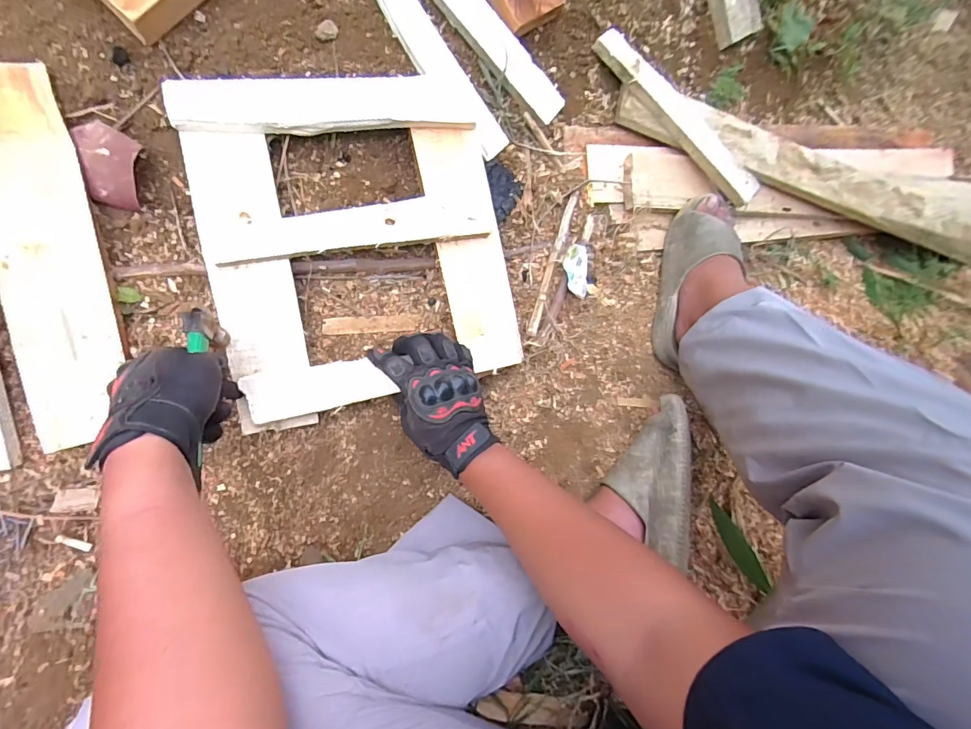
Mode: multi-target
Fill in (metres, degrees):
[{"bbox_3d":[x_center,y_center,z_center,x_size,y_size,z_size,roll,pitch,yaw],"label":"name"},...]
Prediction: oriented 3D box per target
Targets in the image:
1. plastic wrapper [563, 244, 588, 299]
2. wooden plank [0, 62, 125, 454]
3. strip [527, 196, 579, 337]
[{"bbox_3d":[0.137,-0.141,0.648,0.043,0.020,0.078,-1,88,-9],"label":"plastic wrapper"},{"bbox_3d":[-0.463,-0.114,0.454,0.087,0.033,0.390,-10,89,-9],"label":"wooden plank"},{"bbox_3d":[0.104,-0.156,0.647,0.015,0.015,0.249,22,70,-8],"label":"strip"}]

